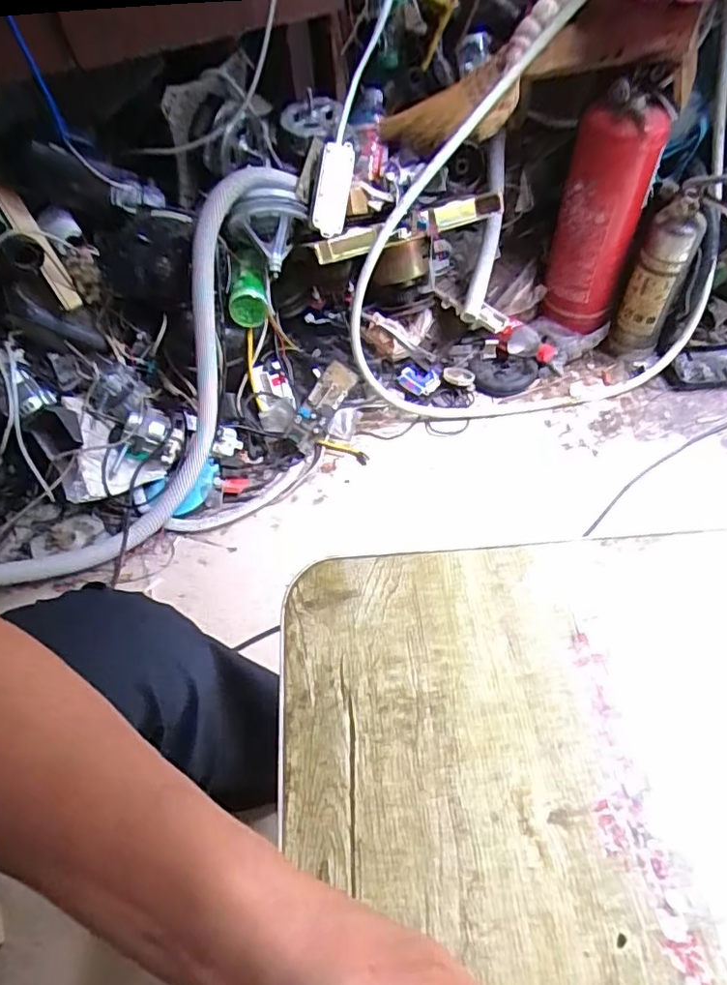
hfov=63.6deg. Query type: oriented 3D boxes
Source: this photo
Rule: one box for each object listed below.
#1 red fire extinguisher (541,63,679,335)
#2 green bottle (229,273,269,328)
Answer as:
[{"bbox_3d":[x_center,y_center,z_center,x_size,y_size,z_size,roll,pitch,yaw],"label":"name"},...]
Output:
[{"bbox_3d":[0.431,-0.511,1.083,0.137,0.393,0.130,8,54,11],"label":"red fire extinguisher"},{"bbox_3d":[-0.204,-0.347,1.027,0.065,0.062,0.116,-11,53,-4],"label":"green bottle"}]

